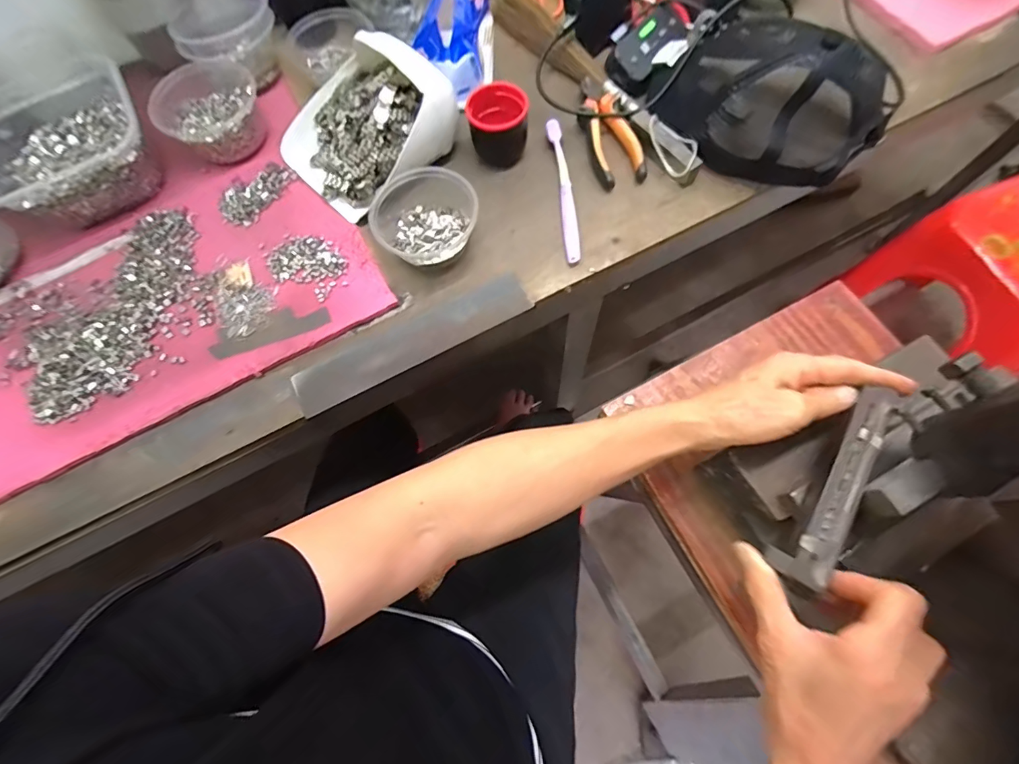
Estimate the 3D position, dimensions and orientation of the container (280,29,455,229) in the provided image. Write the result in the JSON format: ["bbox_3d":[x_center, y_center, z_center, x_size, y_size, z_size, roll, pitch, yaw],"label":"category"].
[{"bbox_3d":[-0.162,-0.286,0.489,0.158,0.064,0.167,41,78,16],"label":"container"}]

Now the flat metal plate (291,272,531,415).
[{"bbox_3d":[-0.098,-0.043,0.452,0.245,0.006,0.050,-27,76,-5],"label":"flat metal plate"}]

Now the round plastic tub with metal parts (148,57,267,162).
[{"bbox_3d":[-0.344,-0.316,0.519,0.112,0.058,0.119,-36,72,-9],"label":"round plastic tub with metal parts"}]

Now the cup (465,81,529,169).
[{"bbox_3d":[-0.012,-0.286,0.503,0.067,0.062,0.052,-3,70,3],"label":"cup"}]

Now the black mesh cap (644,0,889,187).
[{"bbox_3d":[0.264,-0.298,0.456,0.230,0.103,0.128,33,76,15],"label":"black mesh cap"}]

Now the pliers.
[{"bbox_3d":[0.112,-0.290,0.514,0.054,0.015,0.144,-12,75,-1],"label":"pliers"}]

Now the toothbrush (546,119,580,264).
[{"bbox_3d":[0.060,-0.212,0.499,0.018,0.011,0.181,-6,75,0],"label":"toothbrush"}]

